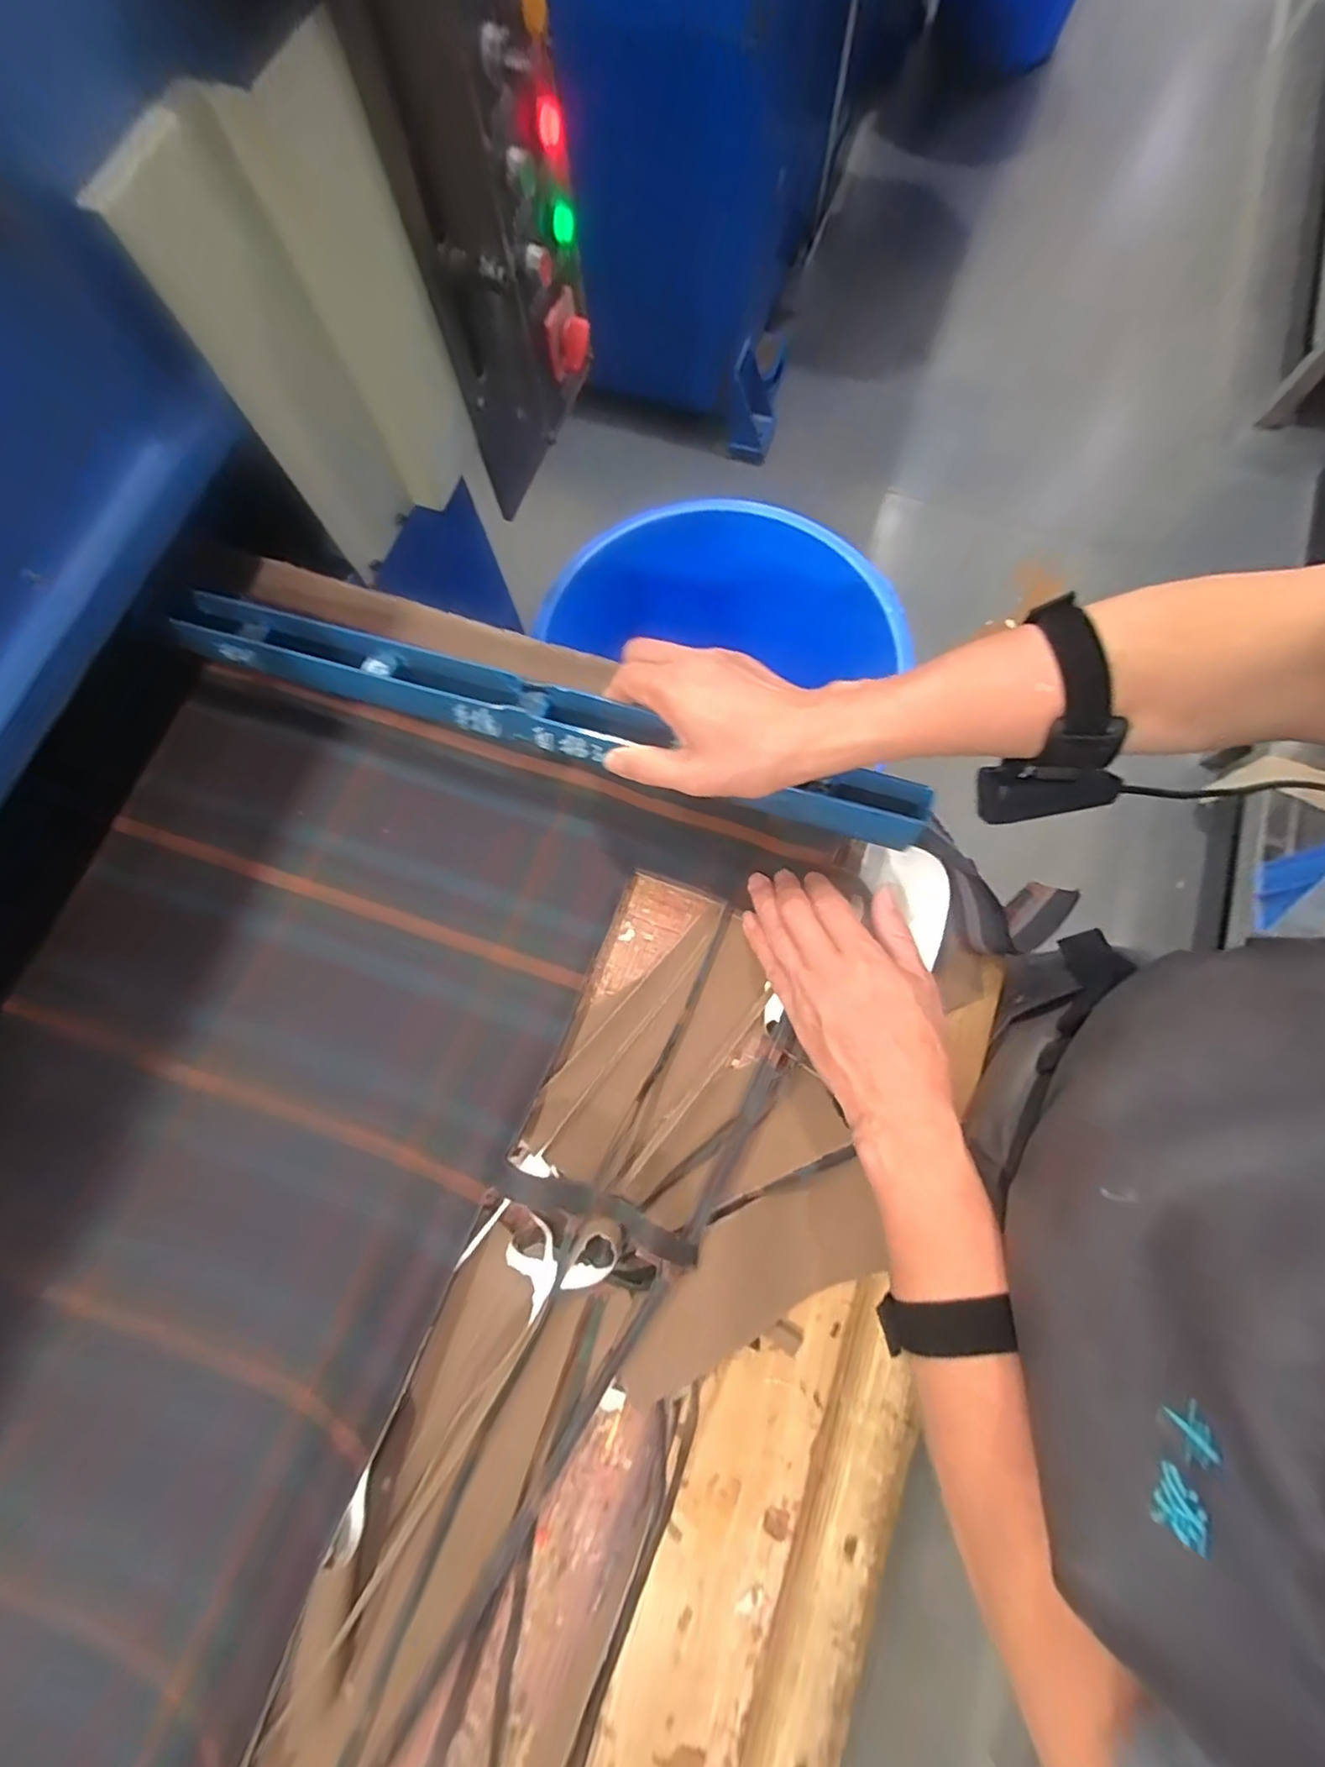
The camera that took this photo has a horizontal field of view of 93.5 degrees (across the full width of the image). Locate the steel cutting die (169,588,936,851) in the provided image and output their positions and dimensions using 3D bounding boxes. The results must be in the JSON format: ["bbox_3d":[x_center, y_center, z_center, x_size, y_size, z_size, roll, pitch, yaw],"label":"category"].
[{"bbox_3d":[-0.081,-0.111,0.409,0.506,0.029,0.040,17,76,5],"label":"steel cutting die"}]

